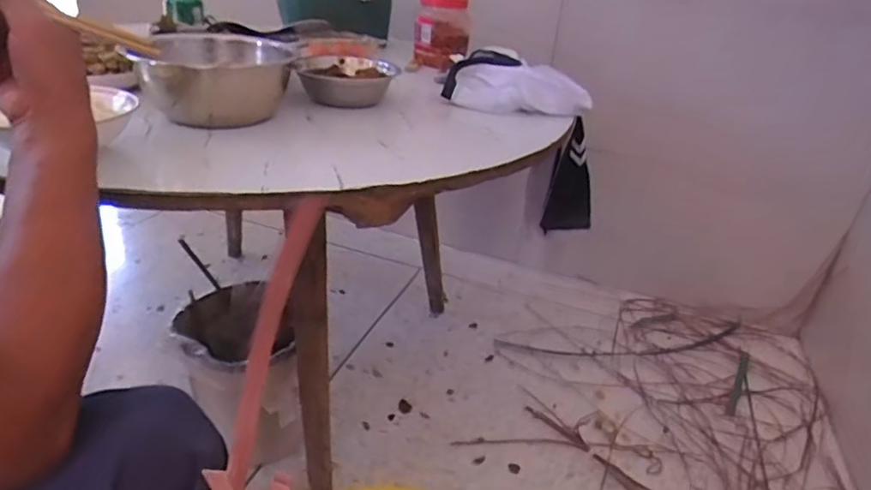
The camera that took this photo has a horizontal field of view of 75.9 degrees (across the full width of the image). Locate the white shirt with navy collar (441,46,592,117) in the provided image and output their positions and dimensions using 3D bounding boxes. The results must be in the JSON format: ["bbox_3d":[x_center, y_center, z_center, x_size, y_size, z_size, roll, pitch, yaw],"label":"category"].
[{"bbox_3d":[0.134,-0.264,0.927,0.229,0.090,0.111,6,28,0],"label":"white shirt with navy collar"}]

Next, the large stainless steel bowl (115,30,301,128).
[{"bbox_3d":[-0.281,-0.214,0.735,0.162,0.092,0.178,5,28,-2],"label":"large stainless steel bowl"}]

